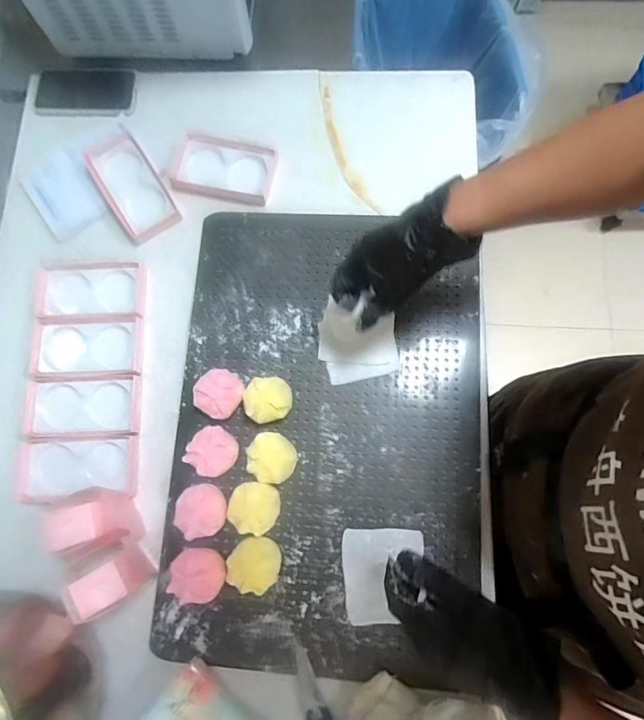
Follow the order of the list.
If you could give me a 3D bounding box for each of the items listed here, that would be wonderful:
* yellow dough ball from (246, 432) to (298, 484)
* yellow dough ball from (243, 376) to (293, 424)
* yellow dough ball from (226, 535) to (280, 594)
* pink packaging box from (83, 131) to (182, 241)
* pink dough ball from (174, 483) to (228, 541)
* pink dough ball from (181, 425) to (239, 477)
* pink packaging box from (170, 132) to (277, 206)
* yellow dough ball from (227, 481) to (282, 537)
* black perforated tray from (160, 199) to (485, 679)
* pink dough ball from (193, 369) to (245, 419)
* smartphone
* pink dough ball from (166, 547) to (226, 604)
[{"bbox_3d":[-0.063,0.125,0.566,0.061,0.040,0.059,0,78,2],"label":"yellow dough ball"},{"bbox_3d":[-0.069,0.050,0.577,0.059,0.048,0.058,0,78,2],"label":"yellow dough ball"},{"bbox_3d":[-0.081,0.247,0.538,0.059,0.040,0.062,0,78,2],"label":"yellow dough ball"},{"bbox_3d":[-0.283,-0.257,0.659,0.080,0.027,0.165,-33,79,-5],"label":"pink packaging box"},{"bbox_3d":[-0.150,0.188,0.555,0.060,0.037,0.060,0,78,2],"label":"pink dough ball"},{"bbox_3d":[-0.138,0.118,0.567,0.058,0.051,0.057,0,78,2],"label":"pink dough ball"},{"bbox_3d":[-0.141,-0.277,0.646,0.138,0.030,0.085,11,79,4],"label":"pink packaging box"},{"bbox_3d":[-0.083,0.185,0.556,0.059,0.045,0.060,0,78,2],"label":"yellow dough ball"},{"bbox_3d":[0.010,0.079,0.586,0.402,0.019,0.583,4,78,2],"label":"black perforated tray"},{"bbox_3d":[-0.134,0.043,0.582,0.057,0.045,0.062,0,78,2],"label":"pink dough ball"},{"bbox_3d":[-0.373,-0.419,0.695,0.167,0.018,0.076,3,78,2],"label":"smartphone"},{"bbox_3d":[-0.148,0.258,0.533,0.065,0.052,0.054,-3,78,1],"label":"pink dough ball"}]

